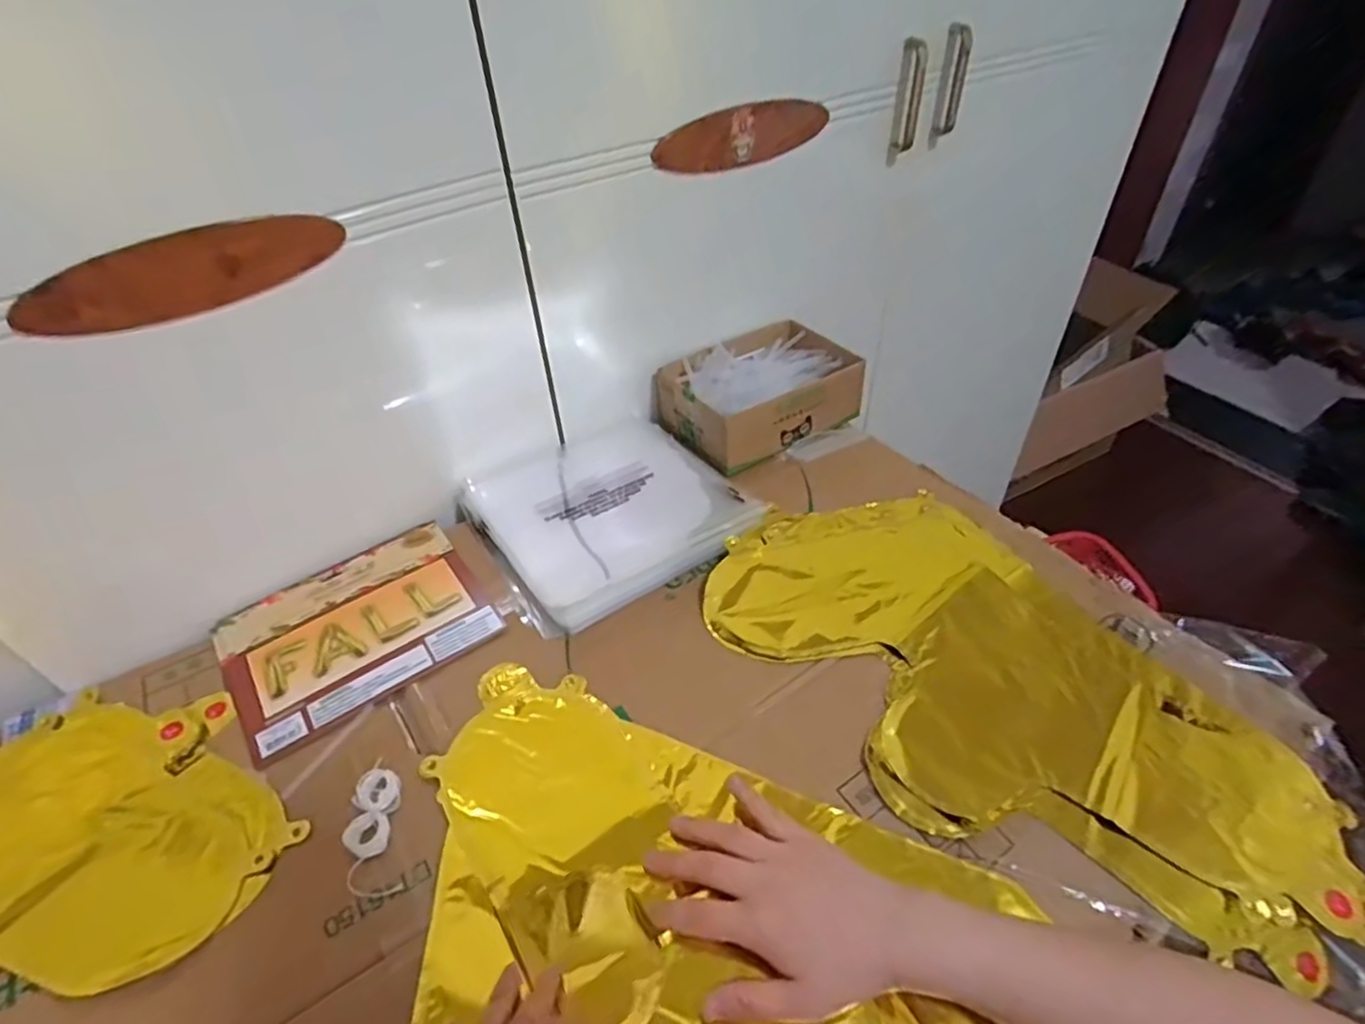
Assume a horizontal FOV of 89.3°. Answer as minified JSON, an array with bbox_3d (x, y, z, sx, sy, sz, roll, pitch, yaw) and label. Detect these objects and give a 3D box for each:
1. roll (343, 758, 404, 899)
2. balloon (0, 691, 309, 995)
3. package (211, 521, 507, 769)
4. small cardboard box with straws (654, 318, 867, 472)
[{"bbox_3d":[-0.198,0.200,0.440,0.033,0.012,0.084,-13,44,-10],"label":"roll"},{"bbox_3d":[-0.444,0.245,0.410,0.353,0.005,0.225,-33,51,-28],"label":"balloon"},{"bbox_3d":[-0.266,0.091,0.562,0.192,0.006,0.158,-30,49,-25],"label":"package"},{"bbox_3d":[0.086,-0.131,0.754,0.194,0.063,0.143,-30,49,-25],"label":"small cardboard box with straws"}]

